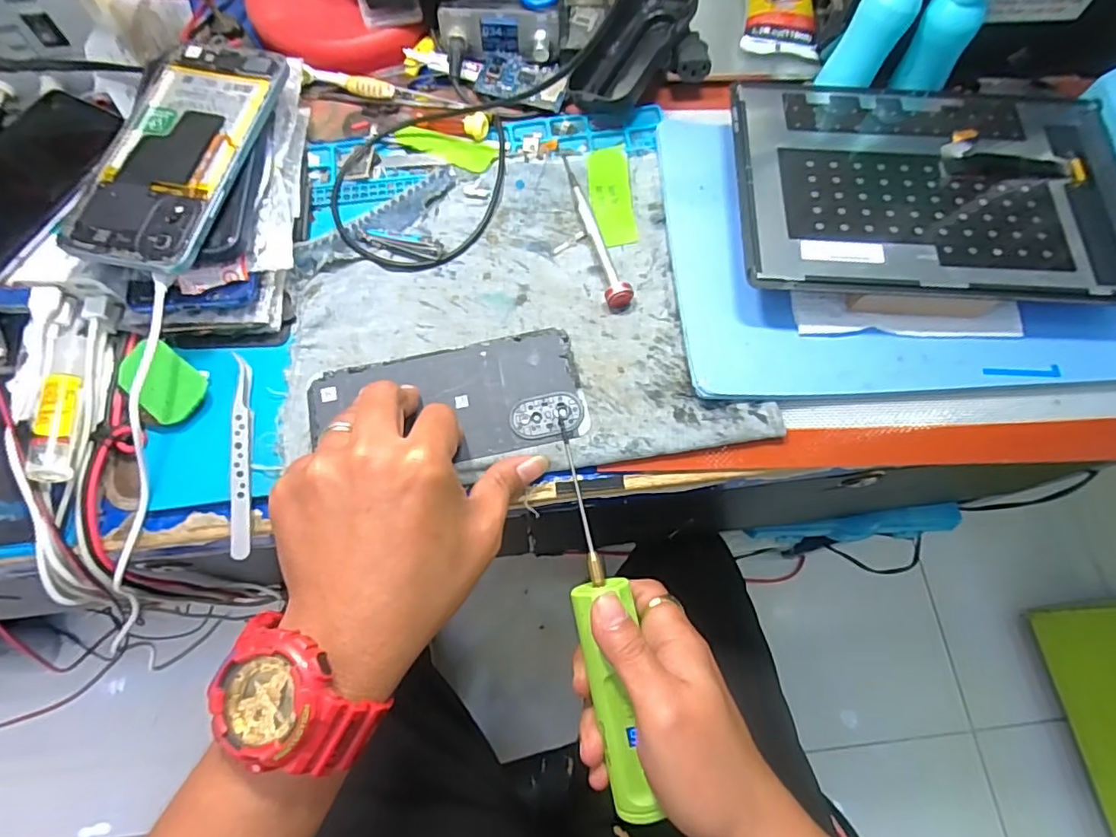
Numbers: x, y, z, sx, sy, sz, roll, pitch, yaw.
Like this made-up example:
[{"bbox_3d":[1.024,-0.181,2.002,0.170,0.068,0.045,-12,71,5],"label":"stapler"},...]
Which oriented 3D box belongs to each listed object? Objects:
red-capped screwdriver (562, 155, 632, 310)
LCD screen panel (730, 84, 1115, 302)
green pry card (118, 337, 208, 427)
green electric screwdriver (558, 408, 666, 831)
[{"bbox_3d":[0.024,-0.127,0.378,0.015,0.012,0.123,-14,70,-6],"label":"red-capped screwdriver"},{"bbox_3d":[0.236,-0.147,0.357,0.245,0.006,0.156,3,69,0],"label":"LCD screen panel"},{"bbox_3d":[-0.229,-0.021,0.330,0.047,0.004,0.035,43,71,-5],"label":"green pry card"},{"bbox_3d":[0.026,0.106,0.313,0.031,0.021,0.209,-8,77,-4],"label":"green electric screwdriver"}]

